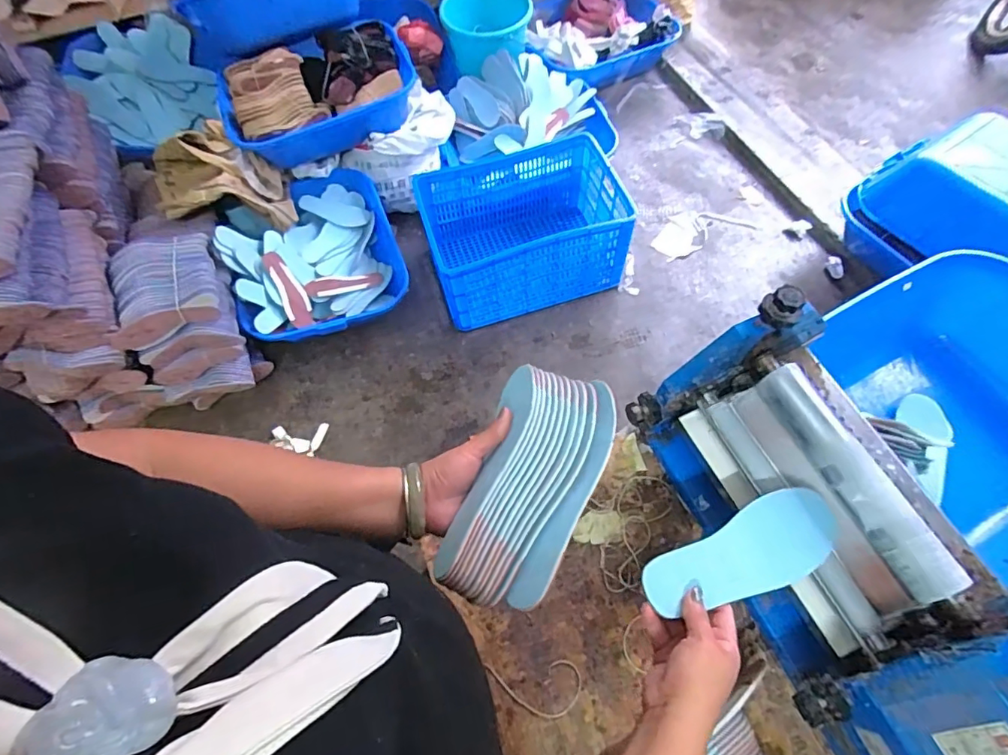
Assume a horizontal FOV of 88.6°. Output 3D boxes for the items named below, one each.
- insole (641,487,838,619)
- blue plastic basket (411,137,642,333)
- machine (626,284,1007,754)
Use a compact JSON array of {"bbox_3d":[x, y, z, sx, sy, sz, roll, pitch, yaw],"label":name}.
[{"bbox_3d":[0.244,0.178,0.523,0.225,0.006,0.078,-16,62,-17],"label":"insole"},{"bbox_3d":[0.072,-0.472,1.670,0.617,0.269,0.441,-15,63,-5],"label":"blue plastic basket"},{"bbox_3d":[0.392,0.231,0.518,0.240,0.241,0.657,-22,64,-8],"label":"machine"}]

